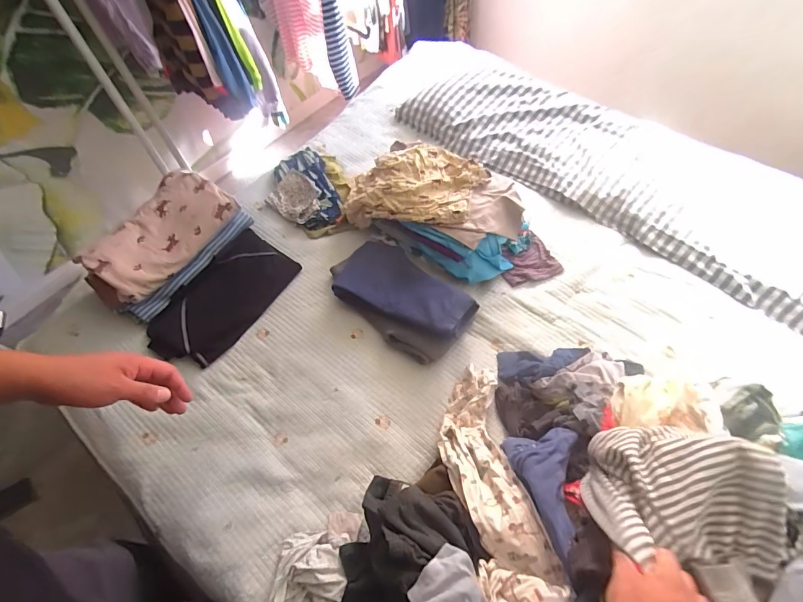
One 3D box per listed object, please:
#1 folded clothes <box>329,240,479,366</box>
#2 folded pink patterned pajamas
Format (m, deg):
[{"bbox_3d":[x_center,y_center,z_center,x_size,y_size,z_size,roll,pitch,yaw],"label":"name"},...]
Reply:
[{"bbox_3d":[-0.018,-0.025,1.048,0.392,0.133,0.194,38,69,23],"label":"folded clothes"},{"bbox_3d":[-0.662,-0.178,1.126,0.230,0.078,0.406,28,65,19],"label":"folded pink patterned pajamas"}]

